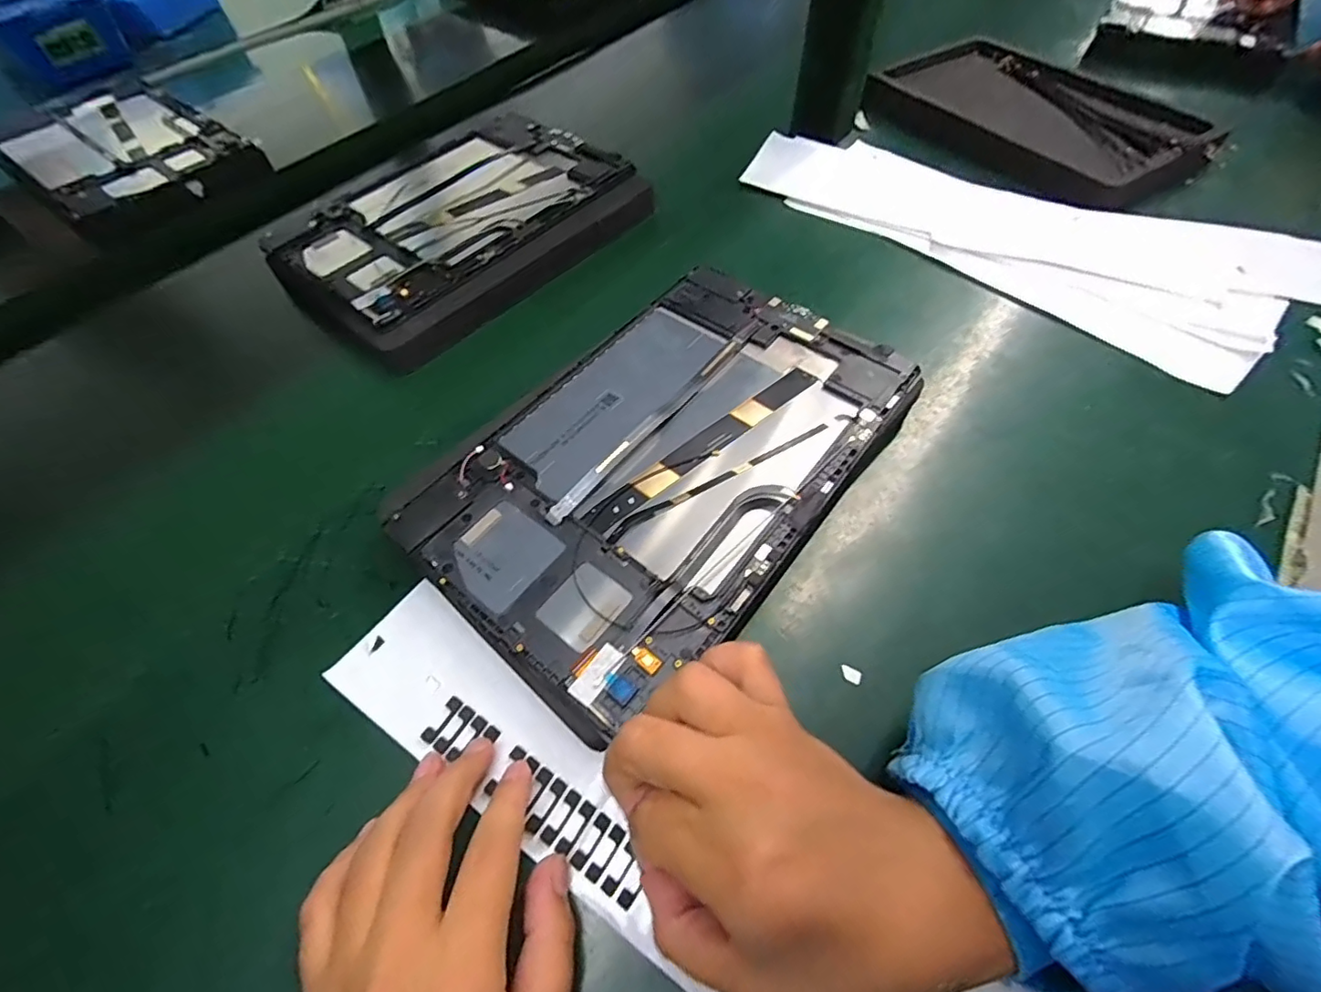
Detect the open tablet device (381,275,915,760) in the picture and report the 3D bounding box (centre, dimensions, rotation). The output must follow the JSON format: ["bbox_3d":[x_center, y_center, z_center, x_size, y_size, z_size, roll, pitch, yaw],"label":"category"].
[{"bbox_3d":[0.006,-0.017,0.278,0.152,0.028,0.235,37,65,22],"label":"open tablet device"}]

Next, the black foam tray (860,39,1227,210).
[{"bbox_3d":[0.307,-0.315,0.463,0.164,0.032,0.248,-40,65,-21],"label":"black foam tray"}]

